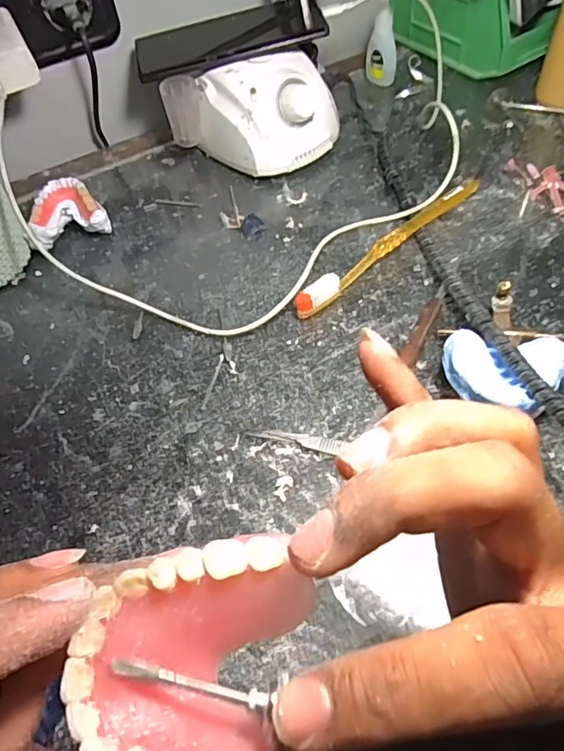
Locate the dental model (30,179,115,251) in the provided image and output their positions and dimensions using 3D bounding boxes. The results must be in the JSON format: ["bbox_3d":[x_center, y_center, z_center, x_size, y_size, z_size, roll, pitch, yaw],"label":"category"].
[{"bbox_3d":[-0.181,-0.134,0.446,0.064,0.035,0.055,-20,56,-8],"label":"dental model"}]

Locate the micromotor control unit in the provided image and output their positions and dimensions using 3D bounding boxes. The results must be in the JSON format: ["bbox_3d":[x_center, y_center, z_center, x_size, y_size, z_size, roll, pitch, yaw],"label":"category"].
[{"bbox_3d":[-0.010,-0.232,0.467,0.091,0.078,0.092,37,66,26],"label":"micromotor control unit"}]

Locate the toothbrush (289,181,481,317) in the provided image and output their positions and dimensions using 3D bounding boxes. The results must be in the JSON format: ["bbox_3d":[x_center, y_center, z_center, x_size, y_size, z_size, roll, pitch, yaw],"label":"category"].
[{"bbox_3d":[0.084,-0.100,0.405,0.190,0.018,0.015,-37,60,-18],"label":"toothbrush"}]

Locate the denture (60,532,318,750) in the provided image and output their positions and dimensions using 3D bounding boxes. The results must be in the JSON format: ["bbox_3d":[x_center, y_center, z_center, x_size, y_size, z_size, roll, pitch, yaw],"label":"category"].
[{"bbox_3d":[-0.019,0.069,0.120,0.051,0.018,0.059,-1,55,5],"label":"denture"}]

